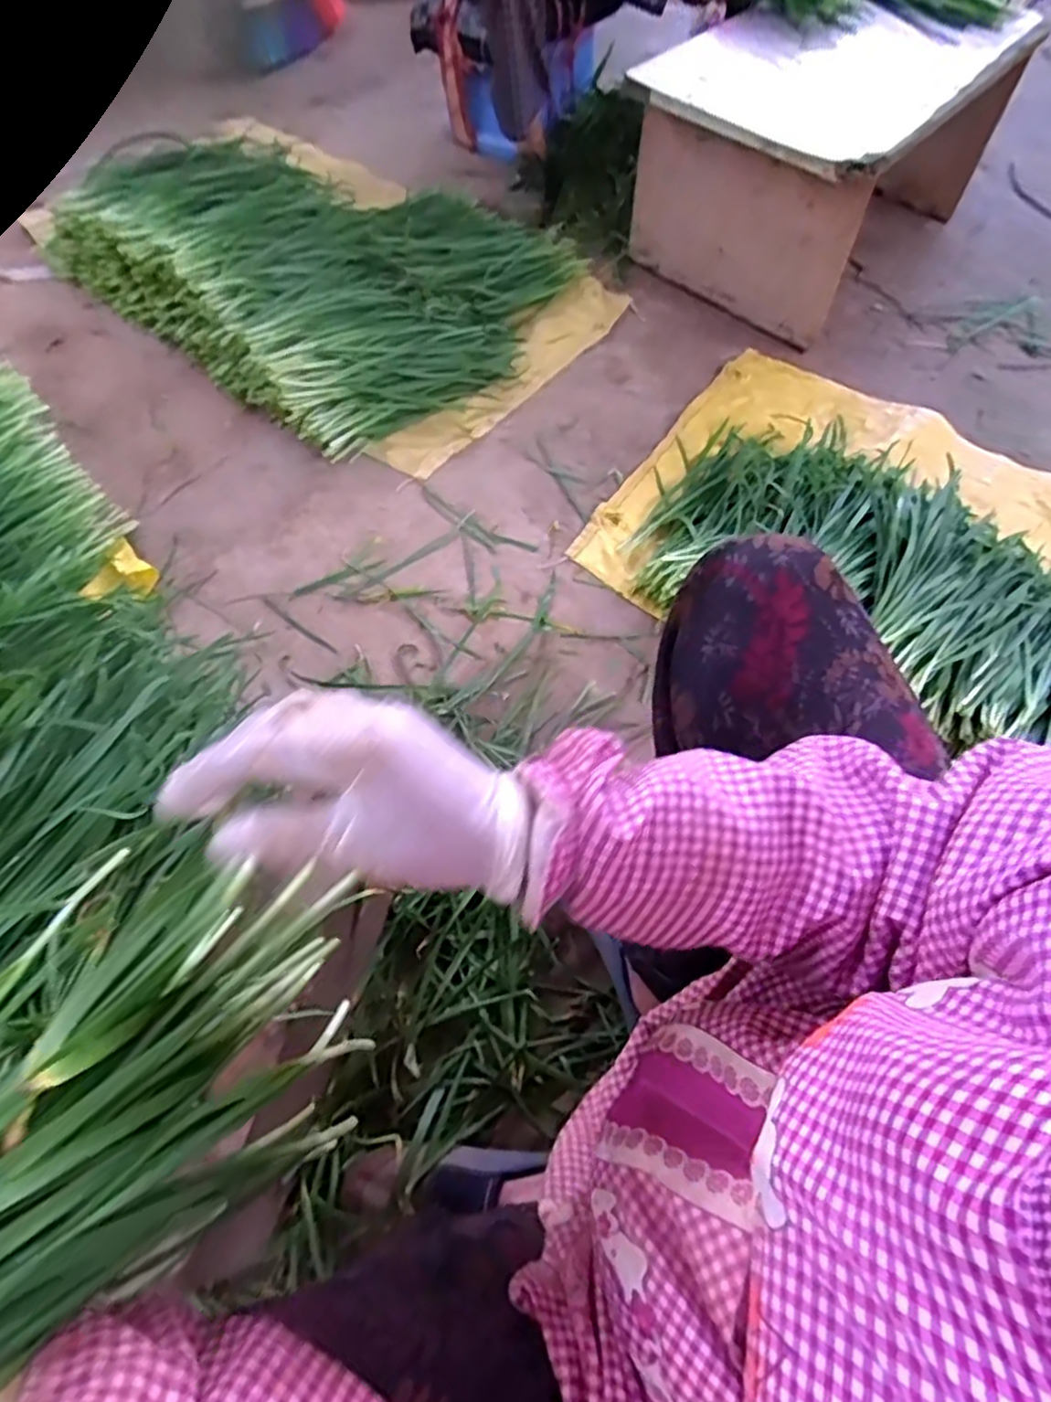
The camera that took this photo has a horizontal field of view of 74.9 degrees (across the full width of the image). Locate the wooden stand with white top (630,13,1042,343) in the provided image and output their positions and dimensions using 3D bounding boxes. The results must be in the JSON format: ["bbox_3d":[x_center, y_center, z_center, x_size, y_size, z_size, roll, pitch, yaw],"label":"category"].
[{"bbox_3d":[0.477,-0.932,1.165,0.429,0.294,0.604,38,68,14],"label":"wooden stand with white top"}]

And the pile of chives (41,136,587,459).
[{"bbox_3d":[-0.306,-0.742,1.115,0.700,0.120,0.617,38,68,14],"label":"pile of chives"}]

